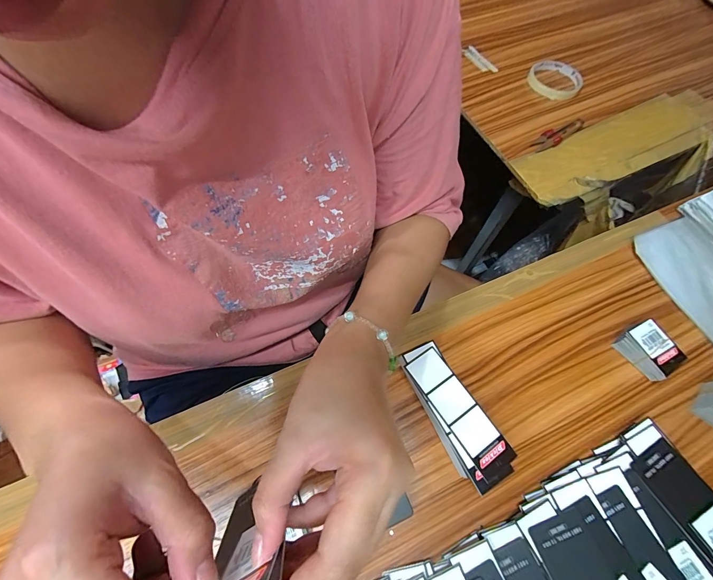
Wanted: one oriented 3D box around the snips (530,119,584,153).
[{"bbox_3d":[0.309,-0.238,0.503,0.102,0.006,0.028,-27,70,-15],"label":"snips"}]

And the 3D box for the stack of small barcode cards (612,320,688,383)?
[{"bbox_3d":[0.313,0.065,0.353,0.039,0.028,0.052,-29,71,-16],"label":"stack of small barcode cards"}]

